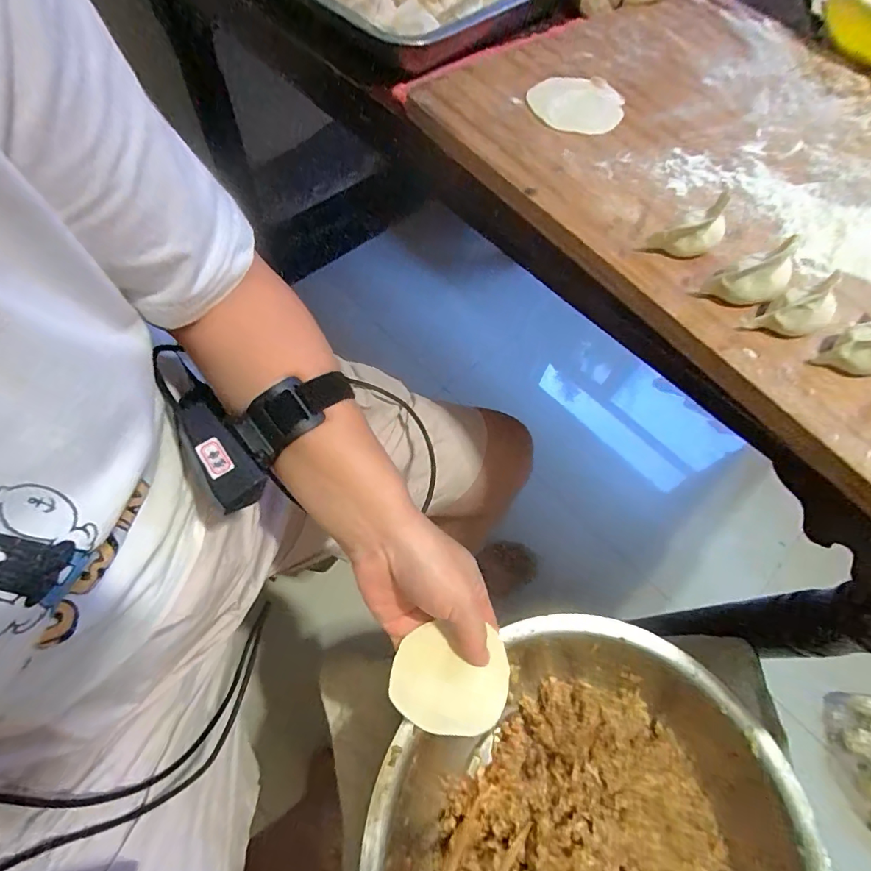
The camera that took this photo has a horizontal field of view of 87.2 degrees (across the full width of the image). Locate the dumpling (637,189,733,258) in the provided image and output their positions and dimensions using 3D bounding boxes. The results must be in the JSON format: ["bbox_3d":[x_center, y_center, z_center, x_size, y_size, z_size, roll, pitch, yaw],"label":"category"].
[{"bbox_3d":[0.158,-0.128,0.285,0.047,0.035,0.018,-11,66,-9],"label":"dumpling"}]

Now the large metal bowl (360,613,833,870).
[{"bbox_3d":[0.115,0.333,0.375,0.326,0.111,0.324,1,64,-3],"label":"large metal bowl"}]

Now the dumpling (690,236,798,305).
[{"bbox_3d":[0.189,-0.095,0.270,0.048,0.038,0.017,5,64,-1],"label":"dumpling"}]

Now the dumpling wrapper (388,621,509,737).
[{"bbox_3d":[0.010,0.169,0.318,0.080,0.010,0.067,-2,65,-5],"label":"dumpling wrapper"}]

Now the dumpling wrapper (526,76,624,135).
[{"bbox_3d":[0.115,-0.272,0.375,0.074,0.007,0.072,1,67,-2],"label":"dumpling wrapper"}]

